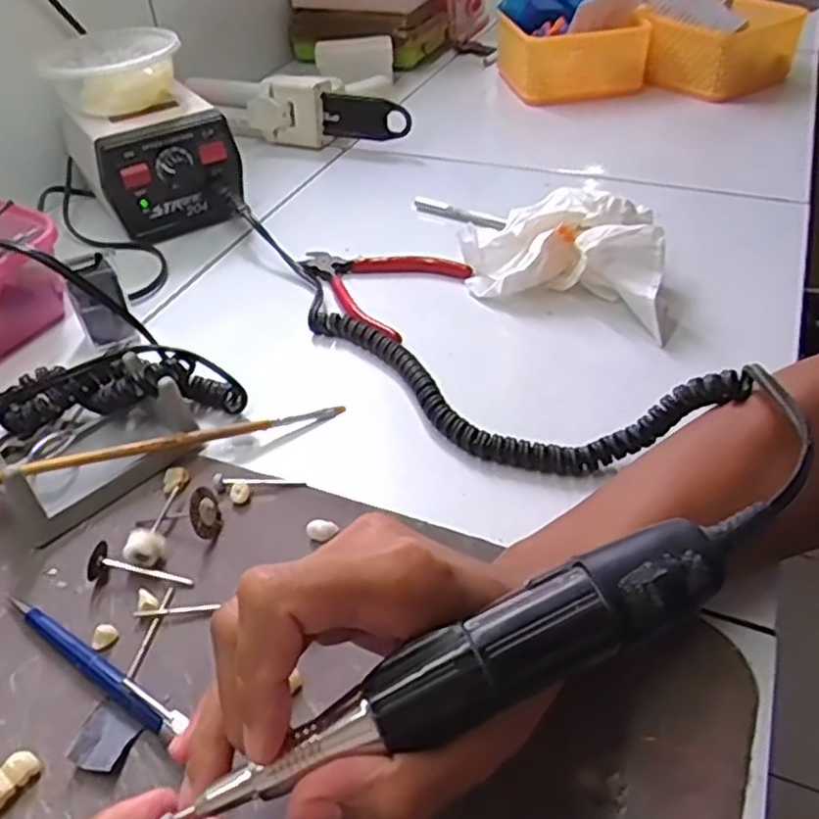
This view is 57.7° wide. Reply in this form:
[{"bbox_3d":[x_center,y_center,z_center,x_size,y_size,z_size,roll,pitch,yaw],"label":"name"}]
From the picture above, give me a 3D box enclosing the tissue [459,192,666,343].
[{"bbox_3d":[0.103,-0.104,0.483,0.147,0.055,0.081,20,47,23],"label":"tissue"}]

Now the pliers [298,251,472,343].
[{"bbox_3d":[-0.031,-0.089,0.508,0.113,0.010,0.093,23,48,26],"label":"pliers"}]

